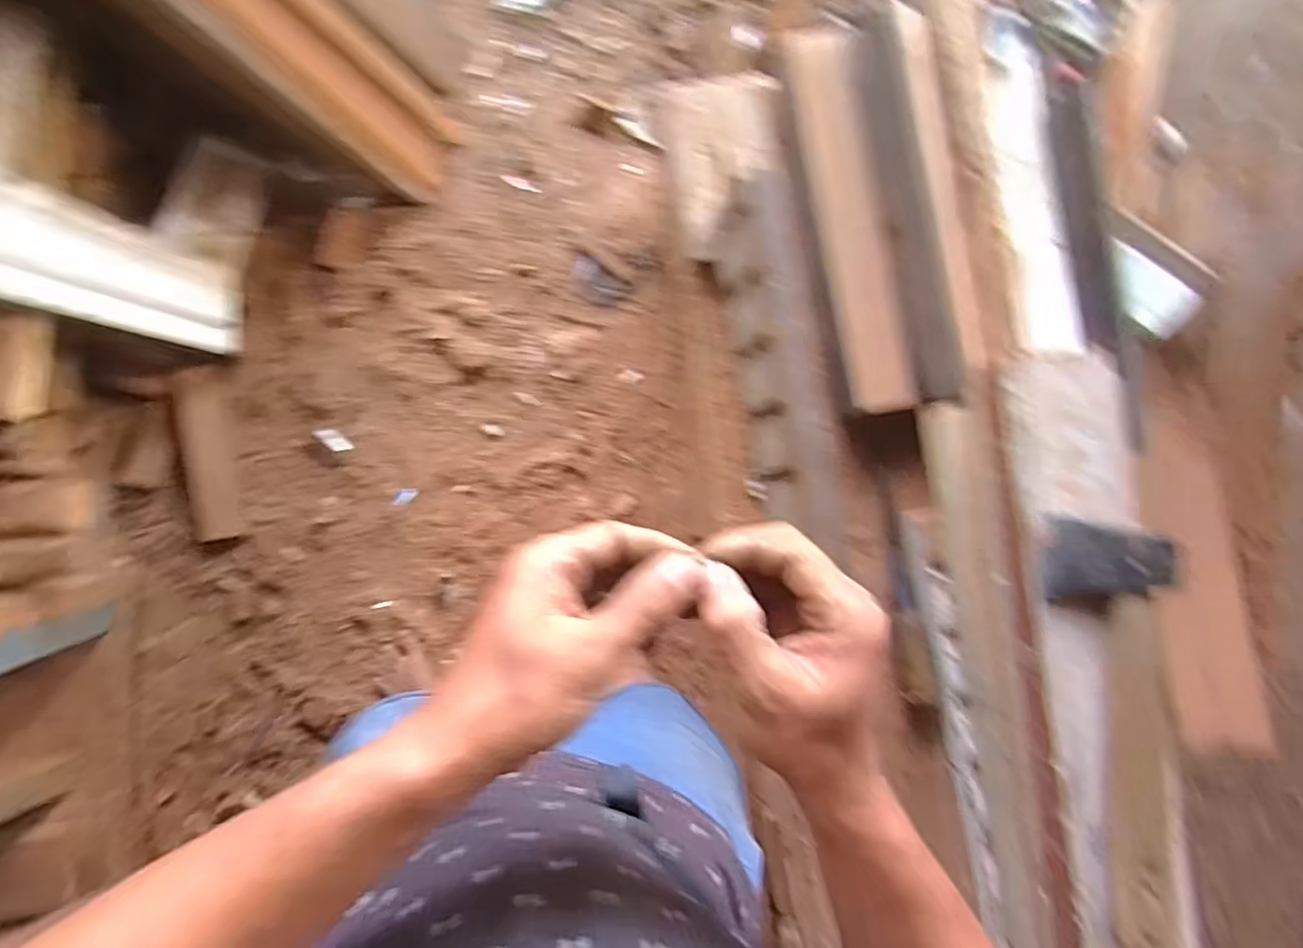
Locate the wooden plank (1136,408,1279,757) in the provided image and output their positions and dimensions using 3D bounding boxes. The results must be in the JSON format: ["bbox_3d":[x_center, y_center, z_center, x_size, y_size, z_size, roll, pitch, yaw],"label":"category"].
[{"bbox_3d":[0.724,0.136,0.881,0.034,0.102,0.436,10,71,-29],"label":"wooden plank"}]

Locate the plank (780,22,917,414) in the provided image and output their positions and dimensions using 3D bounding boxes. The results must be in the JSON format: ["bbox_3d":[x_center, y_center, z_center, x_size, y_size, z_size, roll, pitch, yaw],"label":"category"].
[{"bbox_3d":[0.222,-0.283,0.751,0.090,0.025,0.427,-9,92,29],"label":"plank"}]

